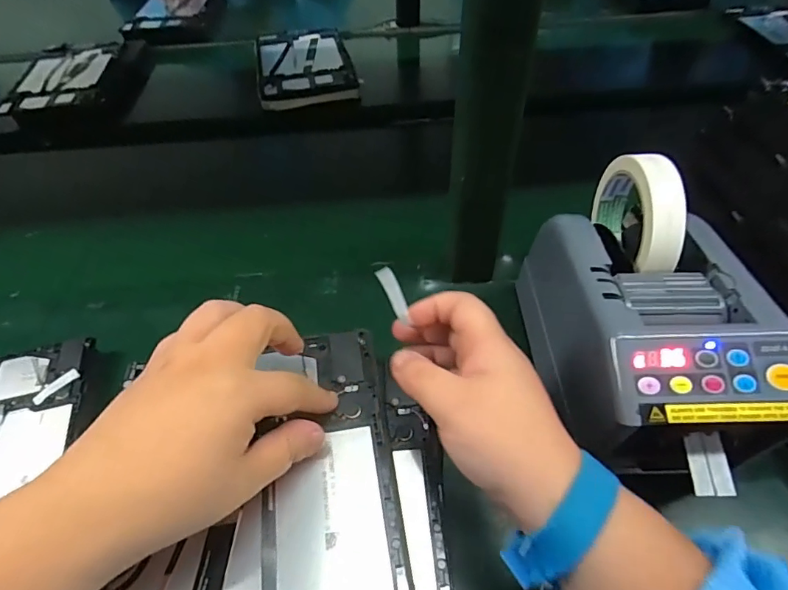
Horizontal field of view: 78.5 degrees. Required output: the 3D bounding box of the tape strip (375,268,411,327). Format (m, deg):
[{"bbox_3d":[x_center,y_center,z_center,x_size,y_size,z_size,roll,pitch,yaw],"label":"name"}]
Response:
[{"bbox_3d":[0.000,-0.001,0.279,0.008,0.006,0.032,-23,86,-16],"label":"tape strip"}]

